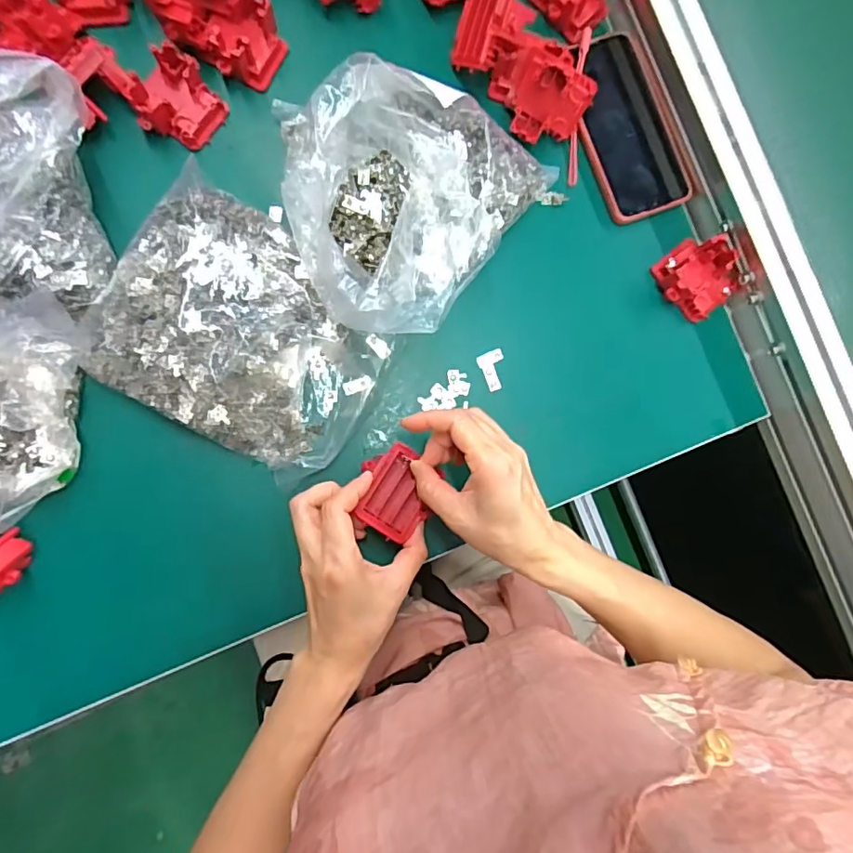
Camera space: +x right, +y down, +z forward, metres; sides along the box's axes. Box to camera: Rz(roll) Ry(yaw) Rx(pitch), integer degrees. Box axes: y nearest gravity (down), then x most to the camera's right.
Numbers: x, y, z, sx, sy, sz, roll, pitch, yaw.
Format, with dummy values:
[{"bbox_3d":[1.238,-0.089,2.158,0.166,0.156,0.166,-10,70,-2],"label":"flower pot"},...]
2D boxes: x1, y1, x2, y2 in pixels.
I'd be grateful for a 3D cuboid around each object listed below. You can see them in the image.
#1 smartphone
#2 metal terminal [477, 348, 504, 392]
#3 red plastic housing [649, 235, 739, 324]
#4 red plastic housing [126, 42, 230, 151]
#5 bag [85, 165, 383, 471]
[{"bbox_3d":[0.177,-0.271,0.473,0.084,0.017,0.169,-23,90,-8],"label":"smartphone"},{"bbox_3d":[0.058,-0.048,0.451,0.020,0.008,0.033,-18,88,-8],"label":"metal terminal"},{"bbox_3d":[0.242,-0.133,0.463,0.066,0.036,0.064,-38,91,-8],"label":"red plastic housing"},{"bbox_3d":[-0.201,-0.261,0.423,0.058,0.030,0.062,38,83,-2],"label":"red plastic housing"},{"bbox_3d":[-0.137,-0.072,0.409,0.209,0.050,0.167,29,83,-4],"label":"bag"}]

